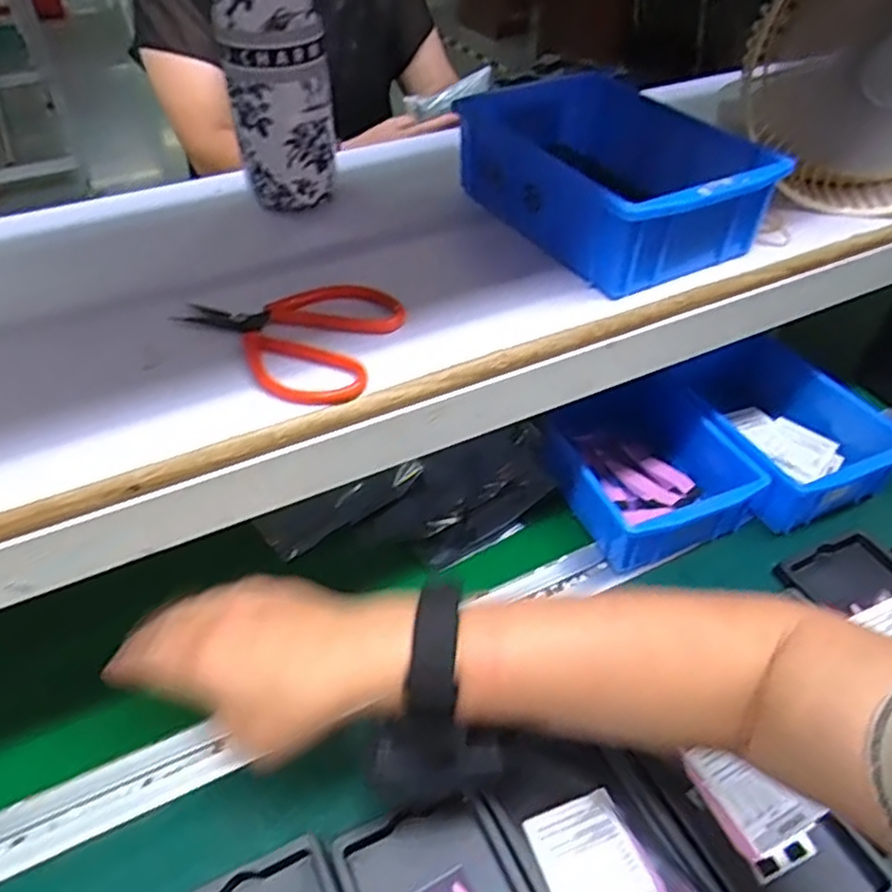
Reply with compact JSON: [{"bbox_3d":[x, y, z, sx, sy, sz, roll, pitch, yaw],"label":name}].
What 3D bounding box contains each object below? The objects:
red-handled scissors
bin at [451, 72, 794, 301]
[{"bbox_3d":[-0.092,-0.063,0.406,0.118,0.015,0.091,11,44,13],"label":"red-handled scissors"},{"bbox_3d":[0.112,-0.181,0.488,0.130,0.065,0.194,-21,47,-21],"label":"bin"}]

